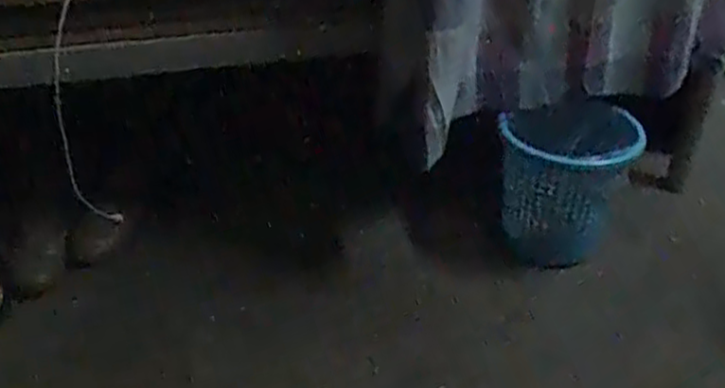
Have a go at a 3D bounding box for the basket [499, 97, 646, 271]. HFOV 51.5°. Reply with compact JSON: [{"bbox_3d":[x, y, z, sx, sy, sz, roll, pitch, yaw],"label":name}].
[{"bbox_3d":[0.331,-0.007,1.266,0.221,0.263,0.193,7,35,9],"label":"basket"}]

